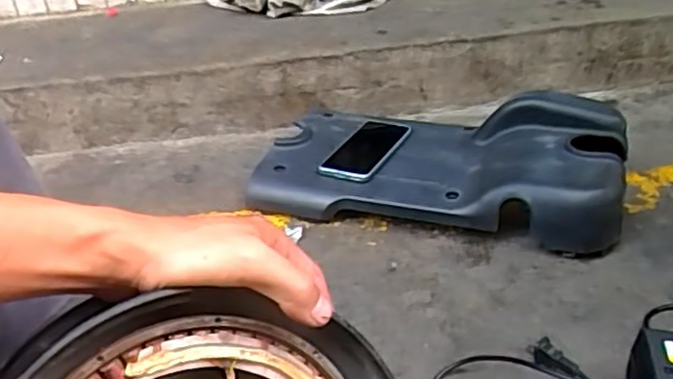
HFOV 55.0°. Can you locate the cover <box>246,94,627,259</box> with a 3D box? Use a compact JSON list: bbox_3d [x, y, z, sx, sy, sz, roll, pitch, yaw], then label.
[{"bbox_3d":[0.133,-0.043,0.894,0.482,0.113,0.205,7,35,20],"label":"cover"}]

